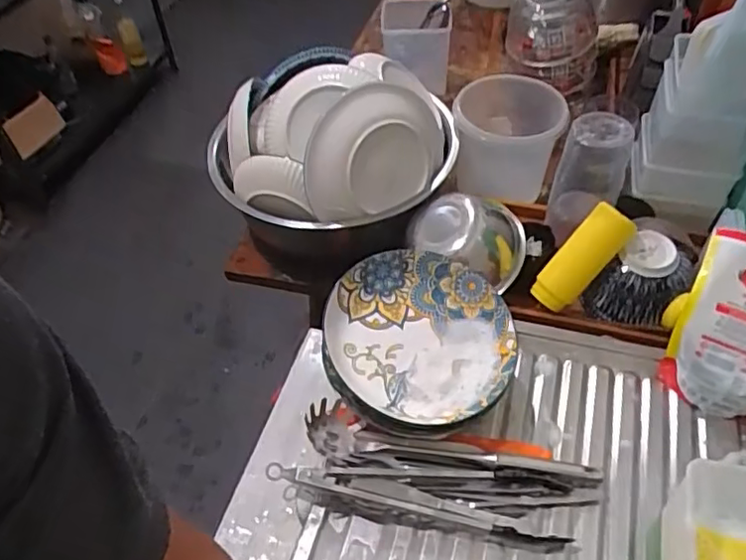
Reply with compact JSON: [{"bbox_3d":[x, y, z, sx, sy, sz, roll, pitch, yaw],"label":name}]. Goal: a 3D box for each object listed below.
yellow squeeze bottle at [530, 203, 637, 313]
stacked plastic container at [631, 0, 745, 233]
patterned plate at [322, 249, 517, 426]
[{"bbox_3d":[0.278,-0.028,0.819,0.154,0.037,0.053,-52,53,17],"label":"yellow squeeze bottle"},{"bbox_3d":[0.460,-0.242,0.829,0.141,0.314,0.137,15,52,16],"label":"stacked plastic container"},{"bbox_3d":[0.057,0.065,0.715,0.214,0.034,0.210,2,57,-3],"label":"patterned plate"}]

